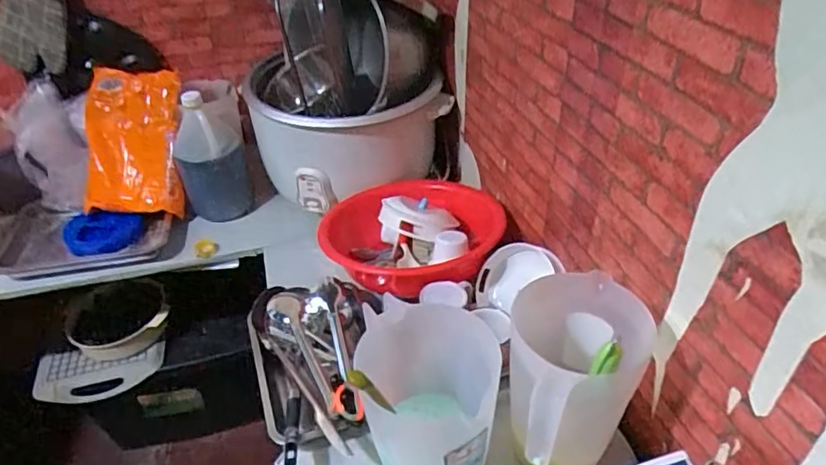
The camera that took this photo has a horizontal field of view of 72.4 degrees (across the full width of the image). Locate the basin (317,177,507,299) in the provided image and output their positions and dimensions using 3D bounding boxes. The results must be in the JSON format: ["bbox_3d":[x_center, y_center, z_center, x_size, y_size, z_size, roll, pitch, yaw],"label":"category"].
[{"bbox_3d":[0.013,0.020,1.122,0.340,0.122,0.328,-2,38,2],"label":"basin"}]

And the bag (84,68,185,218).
[{"bbox_3d":[-0.578,-0.182,1.159,0.197,0.289,0.061,6,12,-1],"label":"bag"}]

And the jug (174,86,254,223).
[{"bbox_3d":[-0.428,-0.162,1.211,0.135,0.260,0.125,-8,38,-7],"label":"jug"}]

